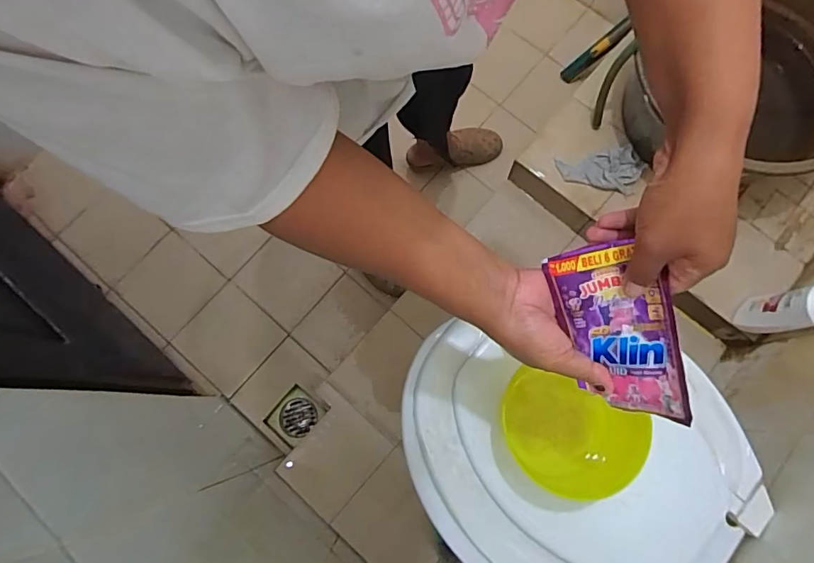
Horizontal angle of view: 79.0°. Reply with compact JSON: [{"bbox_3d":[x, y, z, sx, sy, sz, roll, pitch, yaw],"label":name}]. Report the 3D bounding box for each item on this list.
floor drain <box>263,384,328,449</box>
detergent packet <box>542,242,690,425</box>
[{"bbox_3d":[-0.258,0.311,1.138,0.095,0.021,0.113,39,78,1],"label":"floor drain"},{"bbox_3d":[0.161,0.038,0.381,0.082,0.021,0.134,-12,98,39],"label":"detergent packet"}]

